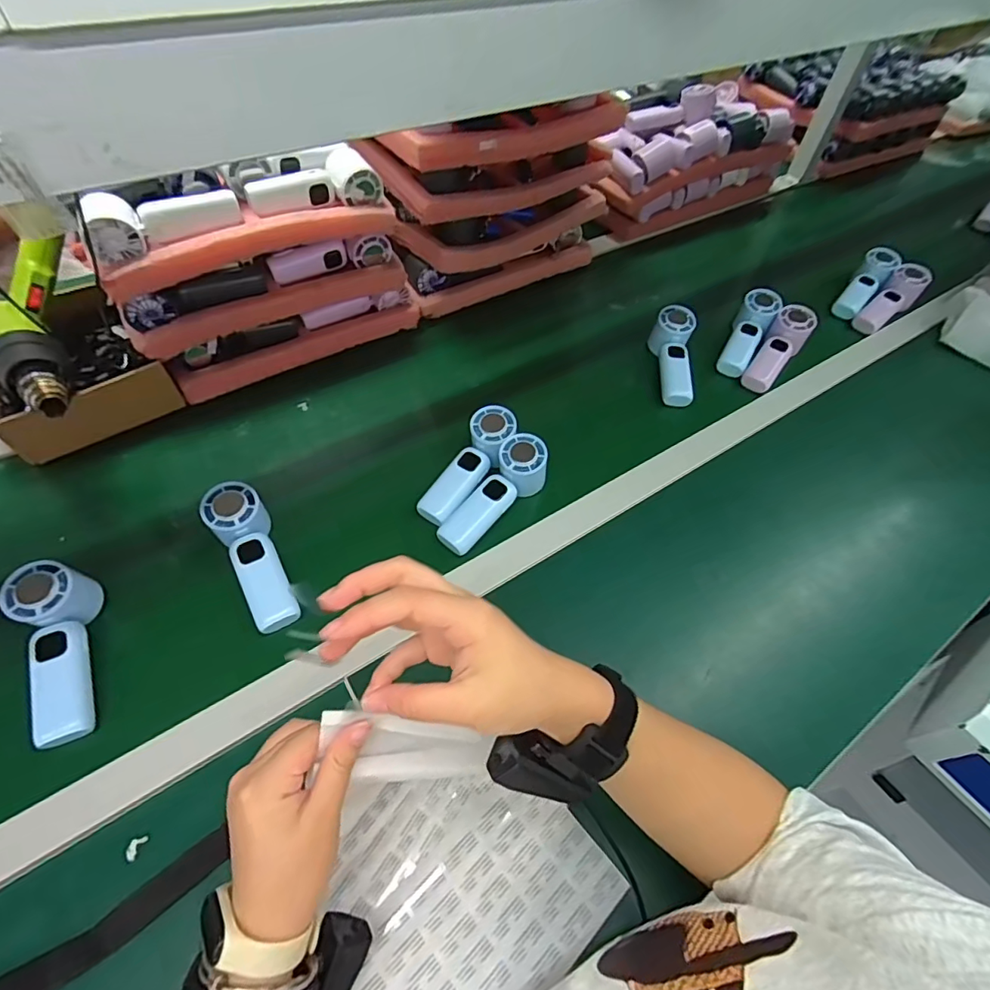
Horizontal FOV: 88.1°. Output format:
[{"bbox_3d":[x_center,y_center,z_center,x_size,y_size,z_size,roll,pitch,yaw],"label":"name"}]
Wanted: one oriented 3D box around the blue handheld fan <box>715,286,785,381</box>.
[{"bbox_3d":[0.379,-0.241,0.770,0.054,0.043,0.156,27,74,16],"label":"blue handheld fan"}]

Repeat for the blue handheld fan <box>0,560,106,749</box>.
[{"bbox_3d":[-0.383,0.139,0.454,0.052,0.057,0.157,-17,72,-15],"label":"blue handheld fan"}]

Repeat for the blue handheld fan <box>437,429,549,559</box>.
[{"bbox_3d":[0.000,0.002,0.575,0.052,0.041,0.155,37,74,21],"label":"blue handheld fan"}]

